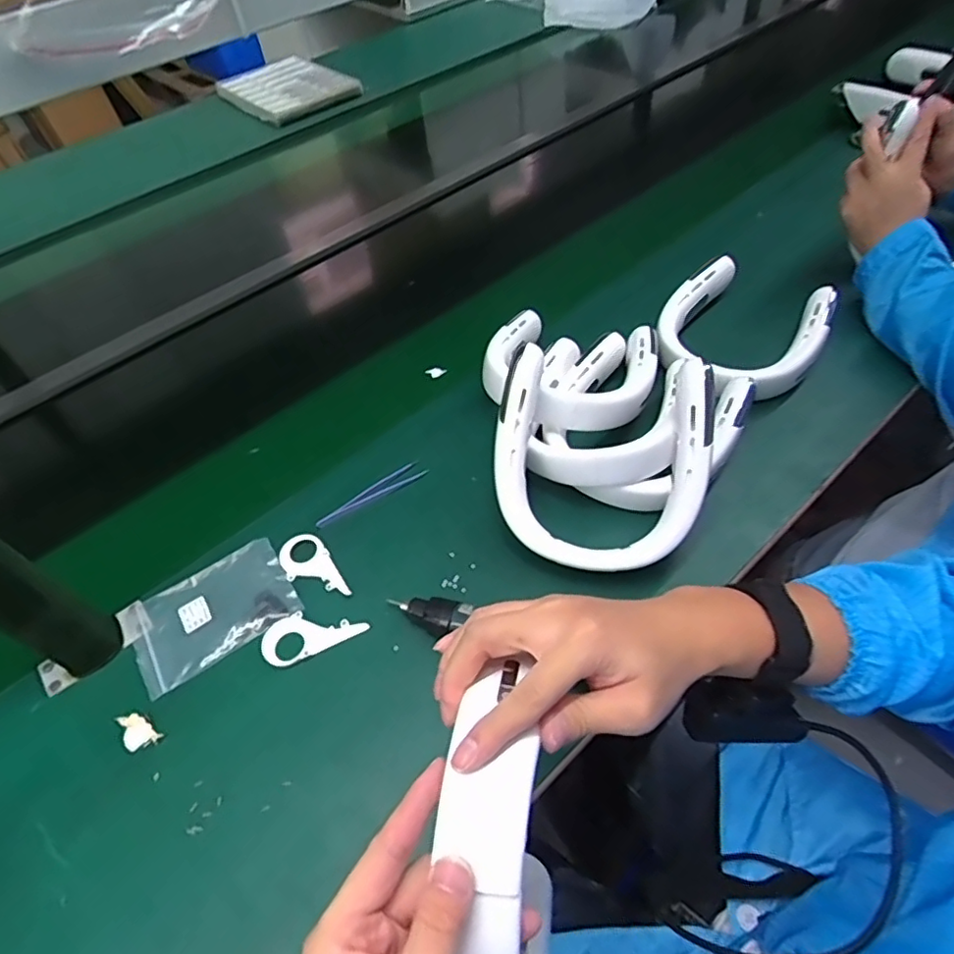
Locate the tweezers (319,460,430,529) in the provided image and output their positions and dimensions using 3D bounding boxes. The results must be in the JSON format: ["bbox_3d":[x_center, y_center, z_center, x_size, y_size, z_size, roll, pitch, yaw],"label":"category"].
[{"bbox_3d":[-0.115,0.016,0.637,0.127,0.010,0.022,-32,56,-18],"label":"tweezers"}]

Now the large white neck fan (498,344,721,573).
[{"bbox_3d":[0.115,-0.017,0.552,0.194,0.037,0.199,7,94,11],"label":"large white neck fan"}]

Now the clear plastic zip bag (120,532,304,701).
[{"bbox_3d":[-0.257,0.130,0.574,0.149,0.009,0.102,-30,56,-17],"label":"clear plastic zip bag"}]

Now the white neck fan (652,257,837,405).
[{"bbox_3d":[0.315,-0.181,0.709,0.187,0.043,0.212,25,59,23],"label":"white neck fan"}]

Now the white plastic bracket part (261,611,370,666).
[{"bbox_3d":[-0.153,0.142,0.550,0.093,0.004,0.050,-23,54,-12],"label":"white plastic bracket part"}]

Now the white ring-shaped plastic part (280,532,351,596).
[{"bbox_3d":[-0.165,0.092,0.588,0.046,0.004,0.089,-29,55,-16],"label":"white ring-shaped plastic part"}]

